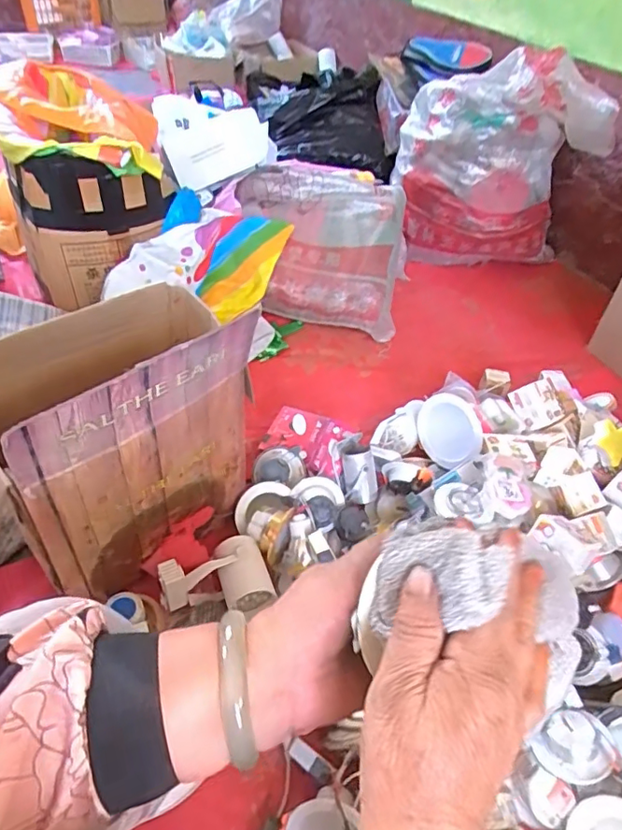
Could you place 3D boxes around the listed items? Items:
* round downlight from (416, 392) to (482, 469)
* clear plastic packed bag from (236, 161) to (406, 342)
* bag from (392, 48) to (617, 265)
[{"bbox_3d":[0.243,0.029,0.997,0.026,0.124,0.124,-24,83,-46],"label":"round downlight"},{"bbox_3d":[0.017,-0.408,1.377,0.405,0.310,0.297,5,44,-2],"label":"clear plastic packed bag"},{"bbox_3d":[0.490,-0.626,1.458,0.495,0.514,0.223,1,45,-6],"label":"bag"}]

